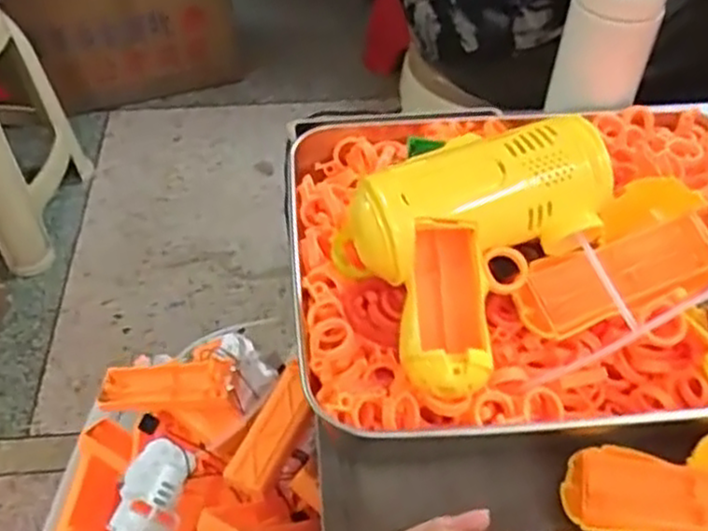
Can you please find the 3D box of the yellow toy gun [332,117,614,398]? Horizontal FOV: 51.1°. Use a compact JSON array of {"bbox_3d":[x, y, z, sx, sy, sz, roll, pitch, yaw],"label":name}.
[{"bbox_3d":[0.073,-0.012,0.371,0.132,0.067,0.106,-17,48,-16],"label":"yellow toy gun"}]

